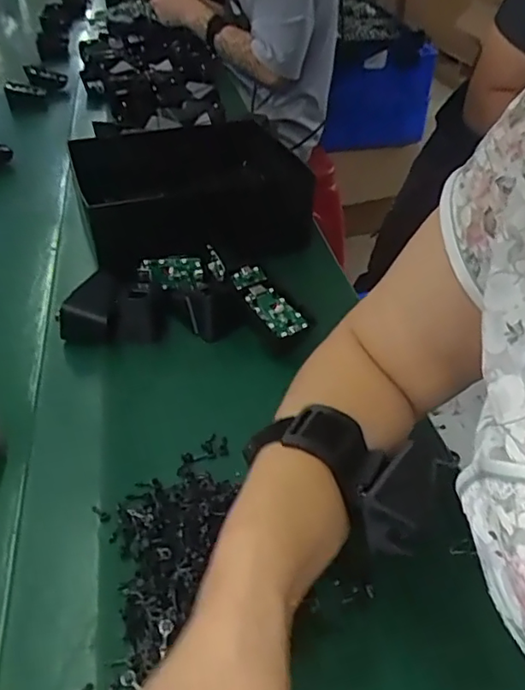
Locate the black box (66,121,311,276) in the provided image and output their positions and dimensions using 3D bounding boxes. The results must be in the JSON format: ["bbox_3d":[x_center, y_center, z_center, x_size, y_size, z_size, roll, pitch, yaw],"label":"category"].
[{"bbox_3d":[-0.079,-0.179,0.672,0.242,0.097,0.187,-12,33,-14],"label":"black box"}]

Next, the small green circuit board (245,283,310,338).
[{"bbox_3d":[0.012,-0.030,0.505,0.033,0.006,0.062,-23,57,-24],"label":"small green circuit board"}]

